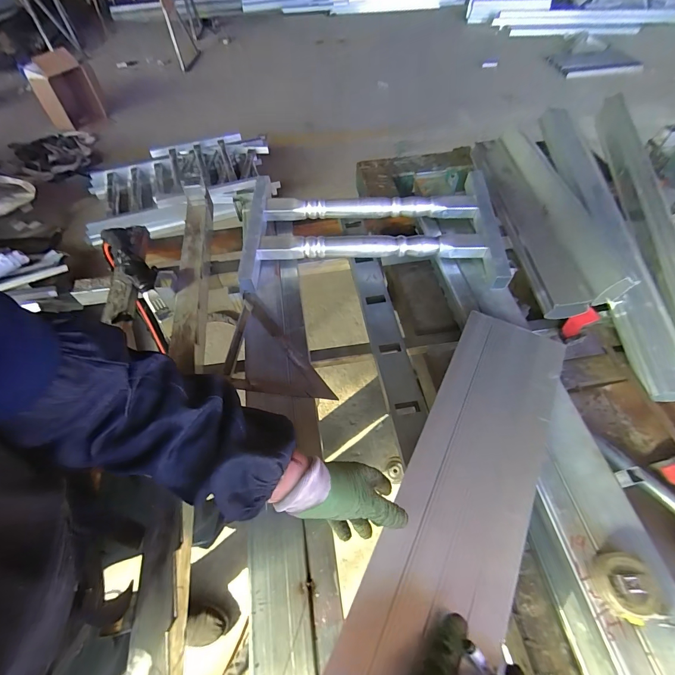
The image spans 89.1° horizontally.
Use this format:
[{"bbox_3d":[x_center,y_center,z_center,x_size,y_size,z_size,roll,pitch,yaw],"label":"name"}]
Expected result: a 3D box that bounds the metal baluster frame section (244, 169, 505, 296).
[{"bbox_3d":[0.068,-0.235,0.769,0.550,0.064,0.300,-1,57,2],"label":"metal baluster frame section"}]

